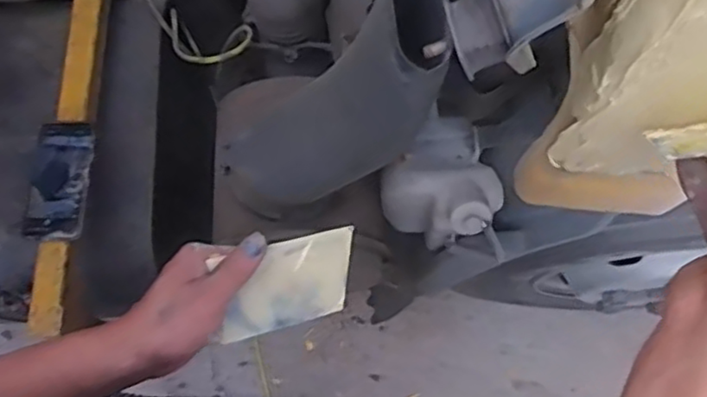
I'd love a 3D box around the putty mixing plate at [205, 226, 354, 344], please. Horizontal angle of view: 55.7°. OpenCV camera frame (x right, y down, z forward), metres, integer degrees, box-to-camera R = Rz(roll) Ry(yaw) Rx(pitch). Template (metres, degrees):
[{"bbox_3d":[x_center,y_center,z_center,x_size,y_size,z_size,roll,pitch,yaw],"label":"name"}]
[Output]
[{"bbox_3d":[-0.054,0.073,0.572,0.119,0.011,0.072,-11,97,-21],"label":"putty mixing plate"}]

